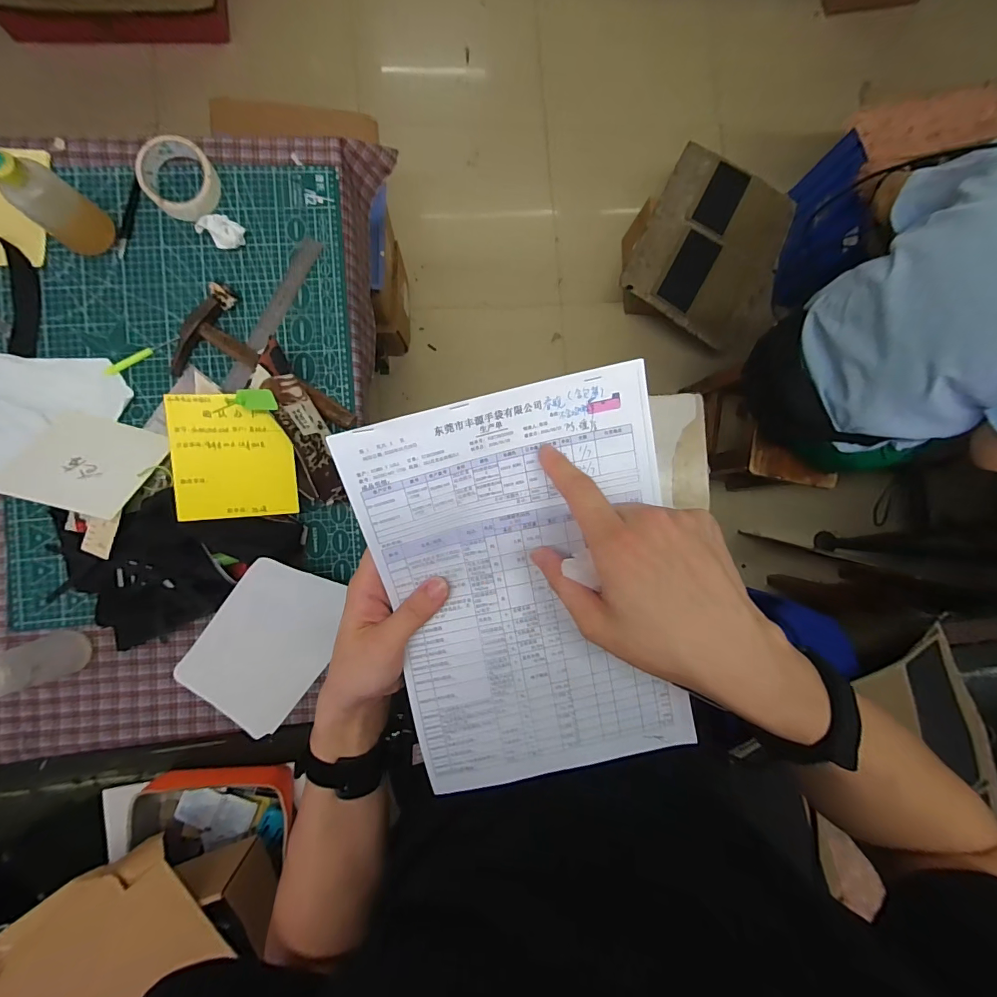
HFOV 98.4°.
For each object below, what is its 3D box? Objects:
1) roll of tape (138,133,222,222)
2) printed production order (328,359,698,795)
[{"bbox_3d":[-0.418,-0.420,0.562,0.087,0.030,0.092,0,89,-5],"label":"roll of tape"},{"bbox_3d":[0.027,0.073,0.307,0.207,0.068,0.282,-13,90,-5],"label":"printed production order"}]

